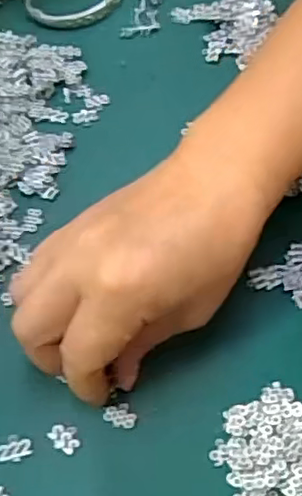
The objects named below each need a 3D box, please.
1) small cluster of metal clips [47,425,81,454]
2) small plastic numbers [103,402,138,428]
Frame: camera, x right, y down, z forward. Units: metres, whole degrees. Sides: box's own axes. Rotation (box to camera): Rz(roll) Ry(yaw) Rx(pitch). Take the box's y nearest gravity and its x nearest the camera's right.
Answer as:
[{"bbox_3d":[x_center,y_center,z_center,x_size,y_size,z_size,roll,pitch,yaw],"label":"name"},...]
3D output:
[{"bbox_3d":[-0.040,0.087,0.287,0.015,0.004,0.012,30,67,13],"label":"small cluster of metal clips"},{"bbox_3d":[-0.014,0.078,0.292,0.015,0.004,0.011,15,64,5],"label":"small plastic numbers"}]

